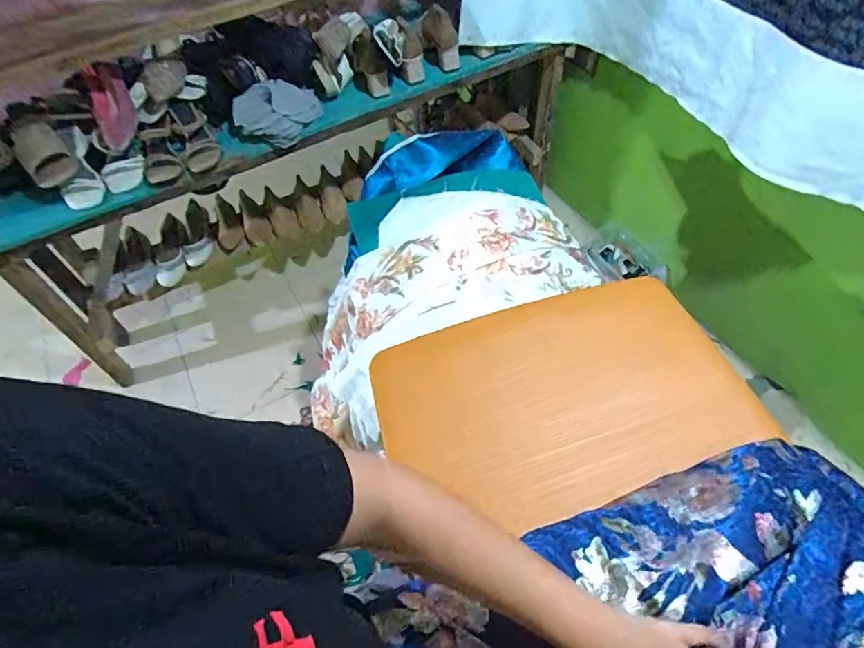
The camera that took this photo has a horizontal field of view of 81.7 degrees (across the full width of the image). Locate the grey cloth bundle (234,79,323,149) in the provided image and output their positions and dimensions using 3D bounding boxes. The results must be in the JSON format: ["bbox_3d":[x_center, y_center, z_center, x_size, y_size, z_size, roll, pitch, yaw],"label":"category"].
[{"bbox_3d":[-0.368,-0.505,1.197,0.198,0.095,0.126,-26,56,-16],"label":"grey cloth bundle"}]

